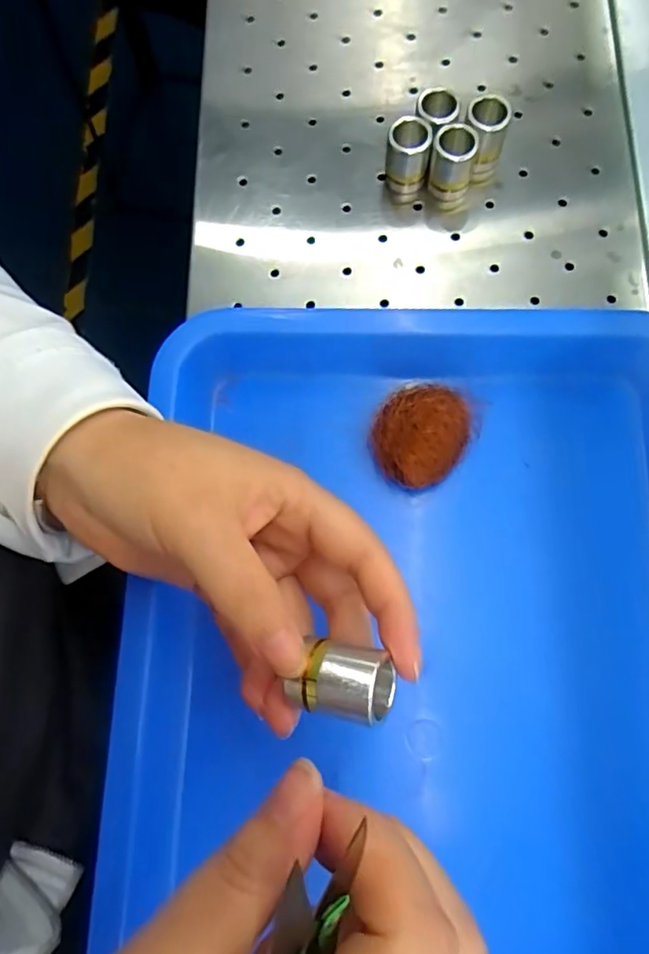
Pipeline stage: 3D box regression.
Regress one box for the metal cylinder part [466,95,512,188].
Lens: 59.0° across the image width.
[{"bbox_3d":[0.084,-0.181,0.307,0.021,0.032,0.026,-1,77,1],"label":"metal cylinder part"}]

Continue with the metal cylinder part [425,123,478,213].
[{"bbox_3d":[0.068,-0.166,0.304,0.024,0.030,0.020,19,78,5],"label":"metal cylinder part"}]

